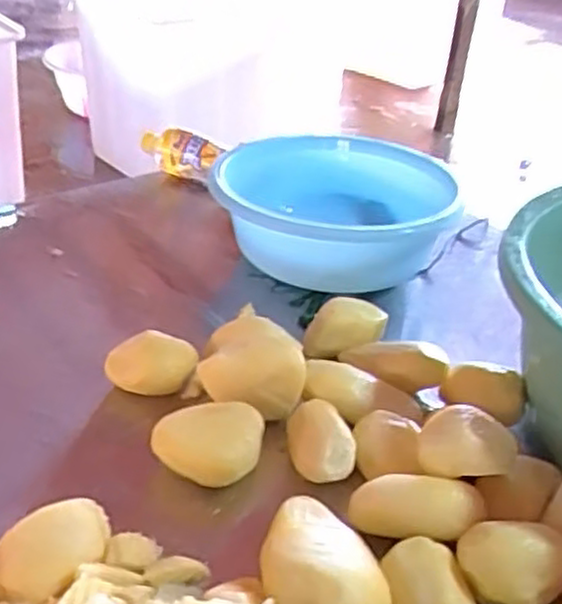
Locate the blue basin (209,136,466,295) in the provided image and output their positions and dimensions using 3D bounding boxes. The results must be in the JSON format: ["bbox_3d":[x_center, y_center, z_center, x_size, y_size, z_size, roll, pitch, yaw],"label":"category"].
[{"bbox_3d":[0.059,-0.102,0.852,0.250,0.102,0.263,3,33,-2],"label":"blue basin"}]

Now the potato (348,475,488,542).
[{"bbox_3d":[0.091,0.140,0.525,0.089,0.029,0.033,-5,34,17],"label":"potato"}]

